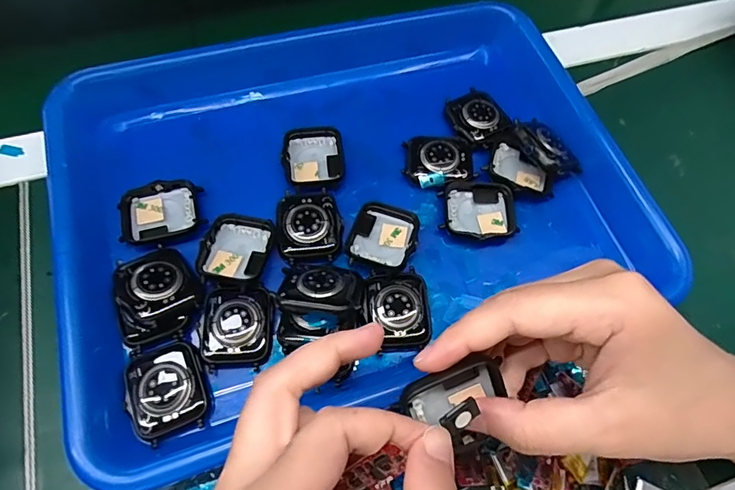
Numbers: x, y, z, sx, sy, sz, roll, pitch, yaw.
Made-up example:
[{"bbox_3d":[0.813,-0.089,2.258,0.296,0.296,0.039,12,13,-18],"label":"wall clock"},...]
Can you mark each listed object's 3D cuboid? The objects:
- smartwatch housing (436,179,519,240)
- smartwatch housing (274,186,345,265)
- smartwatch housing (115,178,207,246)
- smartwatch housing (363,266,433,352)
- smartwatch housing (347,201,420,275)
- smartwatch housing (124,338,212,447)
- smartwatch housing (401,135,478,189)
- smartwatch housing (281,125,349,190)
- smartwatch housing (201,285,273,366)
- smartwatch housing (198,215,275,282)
[{"bbox_3d":[0.068,-0.022,0.286,0.045,0.009,0.037,-5,64,-6],"label":"smartwatch housing"},{"bbox_3d":[-0.034,-0.013,0.269,0.037,0.006,0.045,-6,64,-6],"label":"smartwatch housing"},{"bbox_3d":[-0.119,-0.019,0.268,0.044,0.008,0.037,-12,65,-9],"label":"smartwatch housing"},{"bbox_3d":[0.017,0.035,0.253,0.036,0.010,0.045,-4,64,-6],"label":"smartwatch housing"},{"bbox_3d":[0.009,-0.005,0.272,0.038,0.010,0.044,19,64,6],"label":"smartwatch housing"},{"bbox_3d":[-0.099,0.070,0.227,0.035,0.009,0.043,-19,66,-12],"label":"smartwatch housing"},{"bbox_3d":[0.046,-0.055,0.296,0.044,0.008,0.037,-3,64,-5],"label":"smartwatch housing"},{"bbox_3d":[-0.033,-0.055,0.292,0.039,0.008,0.044,-10,64,-8],"label":"smartwatch housing"},{"bbox_3d":[-0.068,0.042,0.241,0.035,0.007,0.040,0,63,-3],"label":"smartwatch housing"},{"bbox_3d":[-0.074,0.002,0.261,0.036,0.010,0.043,9,63,1],"label":"smartwatch housing"}]

